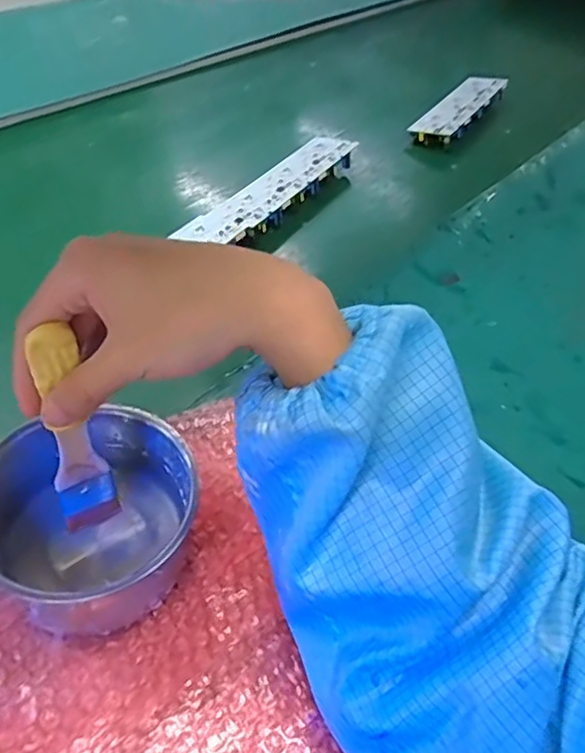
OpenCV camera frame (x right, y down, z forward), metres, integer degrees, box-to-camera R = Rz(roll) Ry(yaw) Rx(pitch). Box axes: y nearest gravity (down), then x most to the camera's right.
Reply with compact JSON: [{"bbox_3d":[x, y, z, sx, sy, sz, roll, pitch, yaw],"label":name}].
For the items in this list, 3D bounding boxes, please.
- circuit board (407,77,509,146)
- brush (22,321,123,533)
[{"bbox_3d":[0.246,-0.392,0.893,0.067,0.025,0.241,26,51,17],"label":"circuit board"},{"bbox_3d":[-0.113,0.032,0.318,0.030,0.134,0.007,-23,46,-29],"label":"brush"}]

